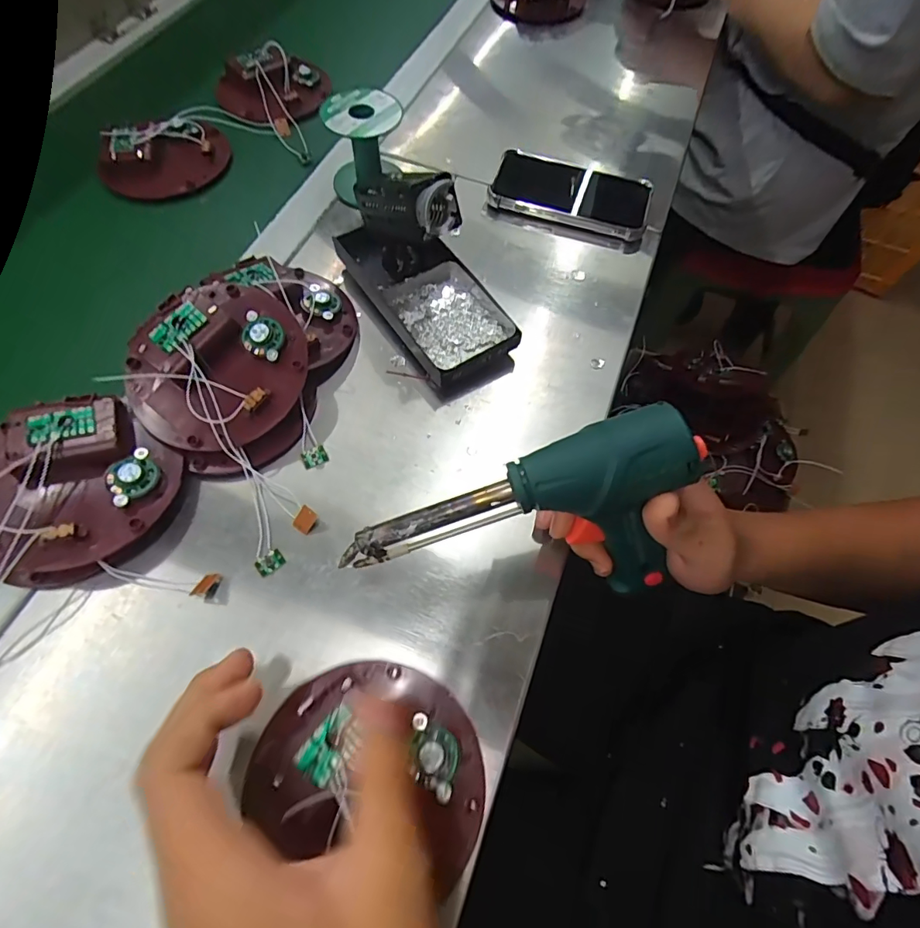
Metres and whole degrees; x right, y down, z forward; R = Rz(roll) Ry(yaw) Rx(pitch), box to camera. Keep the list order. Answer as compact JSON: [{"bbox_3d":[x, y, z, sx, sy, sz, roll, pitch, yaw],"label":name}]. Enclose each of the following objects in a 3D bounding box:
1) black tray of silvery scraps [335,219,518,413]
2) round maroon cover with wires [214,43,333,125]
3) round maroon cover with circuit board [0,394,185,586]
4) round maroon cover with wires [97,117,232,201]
[{"bbox_3d":[-0.030,-0.135,0.393,0.086,0.030,0.172,-32,71,-17],"label":"black tray of silvery scraps"},{"bbox_3d":[-0.209,-0.413,0.524,0.111,0.037,0.106,19,65,6],"label":"round maroon cover with wires"},{"bbox_3d":[-0.245,0.014,0.303,0.112,0.041,0.111,1,64,-3],"label":"round maroon cover with circuit board"},{"bbox_3d":[-0.283,-0.297,0.472,0.110,0.028,0.091,-13,66,-10],"label":"round maroon cover with wires"}]

